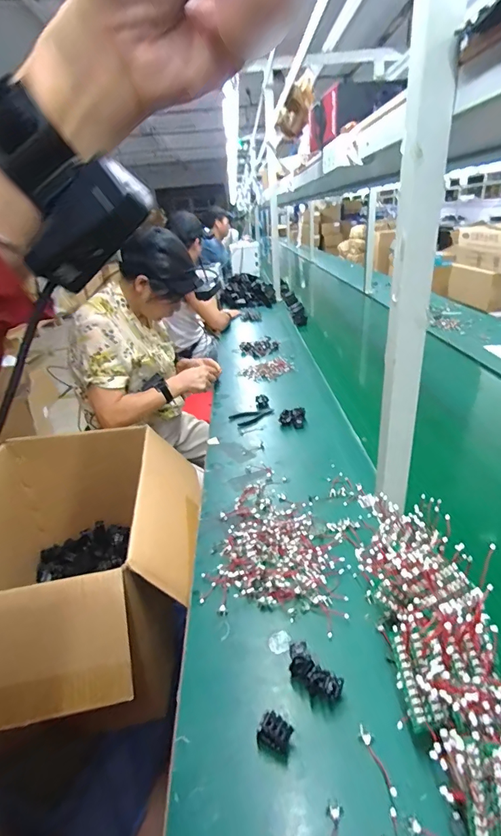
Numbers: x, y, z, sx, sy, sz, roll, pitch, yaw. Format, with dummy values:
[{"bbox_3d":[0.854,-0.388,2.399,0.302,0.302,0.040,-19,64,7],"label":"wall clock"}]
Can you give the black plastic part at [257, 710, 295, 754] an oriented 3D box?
[{"bbox_3d":[0.025,0.318,0.410,0.029,0.029,0.024,14,32,33],"label":"black plastic part"}]

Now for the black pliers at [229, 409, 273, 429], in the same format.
[{"bbox_3d":[0.007,-0.004,1.062,0.112,0.005,0.079,-15,28,-19],"label":"black pliers"}]

